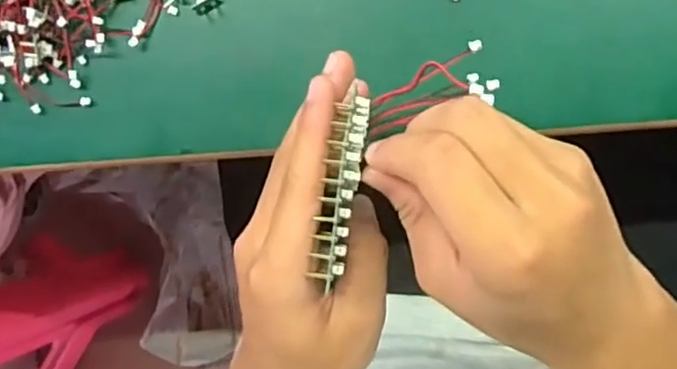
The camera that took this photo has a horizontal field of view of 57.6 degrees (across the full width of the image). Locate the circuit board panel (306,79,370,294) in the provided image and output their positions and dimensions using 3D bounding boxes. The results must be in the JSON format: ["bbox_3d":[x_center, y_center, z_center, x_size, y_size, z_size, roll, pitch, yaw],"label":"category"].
[{"bbox_3d":[0.001,0.003,0.251,0.013,0.023,0.076,11,100,7],"label":"circuit board panel"}]

